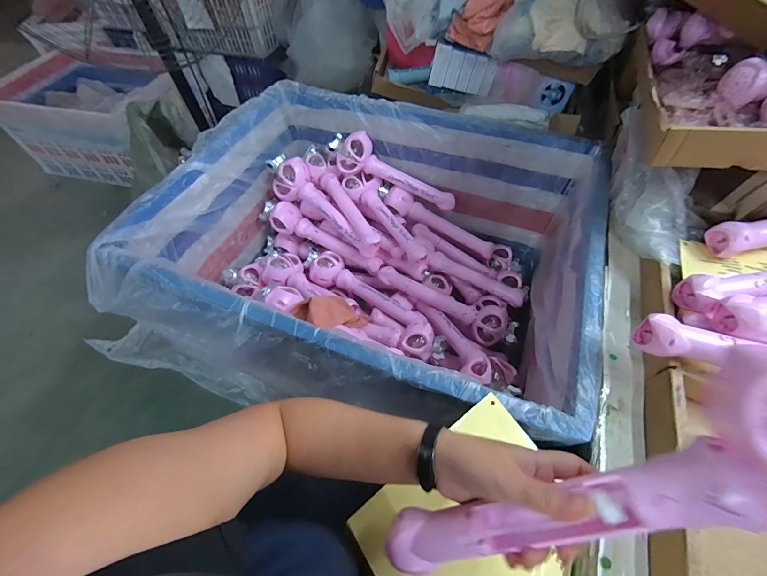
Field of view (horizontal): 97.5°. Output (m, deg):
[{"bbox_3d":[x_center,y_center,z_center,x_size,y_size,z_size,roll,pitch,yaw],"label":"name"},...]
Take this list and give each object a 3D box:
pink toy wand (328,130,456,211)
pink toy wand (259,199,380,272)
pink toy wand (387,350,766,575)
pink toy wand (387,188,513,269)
[{"bbox_3d":[0.030,-0.304,0.901,0.360,0.093,0.060,25,57,-10],"label":"pink toy wand"},{"bbox_3d":[-0.166,-0.137,0.918,0.356,0.074,0.061,28,60,3],"label":"pink toy wand"},{"bbox_3d":[0.160,0.144,0.225,0.353,0.058,0.109,-34,51,27],"label":"pink toy wand"},{"bbox_3d":[0.181,-0.169,0.948,0.411,0.060,0.066,28,59,-6],"label":"pink toy wand"}]

